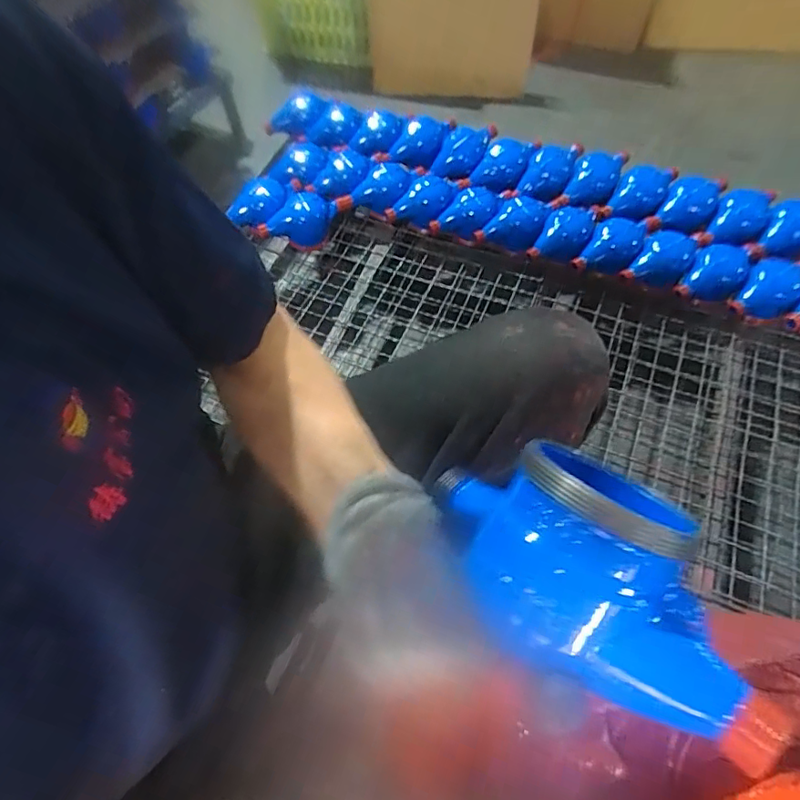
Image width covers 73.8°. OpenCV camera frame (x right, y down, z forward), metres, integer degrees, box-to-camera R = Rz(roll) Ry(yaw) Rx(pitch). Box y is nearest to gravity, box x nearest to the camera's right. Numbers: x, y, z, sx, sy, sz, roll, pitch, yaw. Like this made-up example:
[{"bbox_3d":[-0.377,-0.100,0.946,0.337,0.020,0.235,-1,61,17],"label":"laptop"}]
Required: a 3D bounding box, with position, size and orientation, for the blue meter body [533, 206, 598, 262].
[{"bbox_3d":[0.285,-0.284,0.922,0.083,0.057,0.094,21,62,13],"label":"blue meter body"}]

